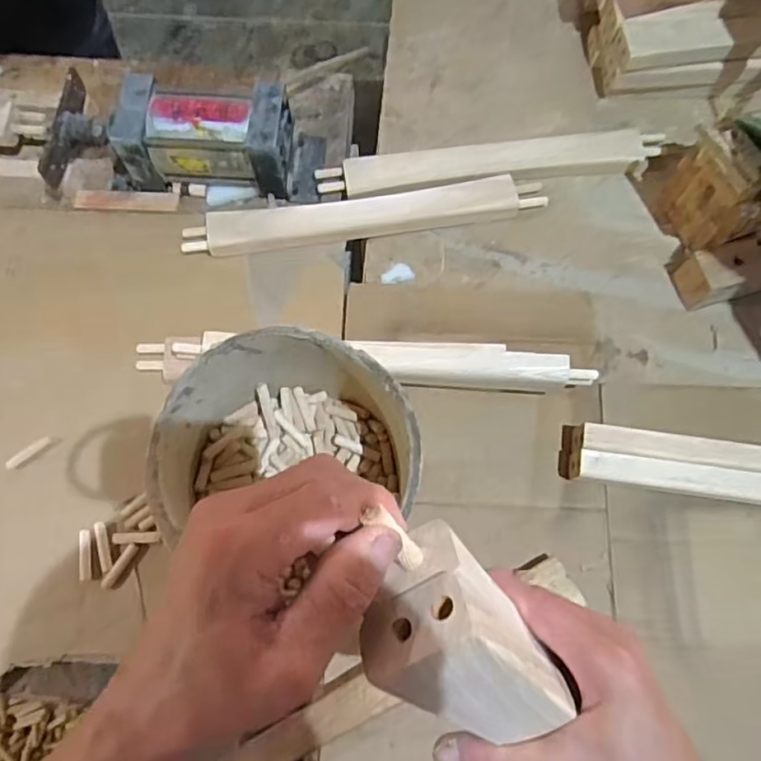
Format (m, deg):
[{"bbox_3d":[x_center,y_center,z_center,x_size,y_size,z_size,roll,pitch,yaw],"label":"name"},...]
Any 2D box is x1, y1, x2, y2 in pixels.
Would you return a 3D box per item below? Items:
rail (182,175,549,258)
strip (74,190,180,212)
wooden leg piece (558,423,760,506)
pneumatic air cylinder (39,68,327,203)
[{"bbox_3d":[-0.015,-0.194,0.722,0.417,0.028,0.045,-9,74,-3],"label":"rail"},{"bbox_3d":[-0.311,-0.221,0.750,0.129,0.010,0.027,5,73,1],"label":"strip"},{"bbox_3d":[0.379,0.100,0.628,0.368,0.062,0.060,8,73,2],"label":"wooden leg piece"},{"bbox_3d":[-0.232,-0.296,0.725,0.317,0.092,0.134,0,73,-1],"label":"pneumatic air cylinder"}]

